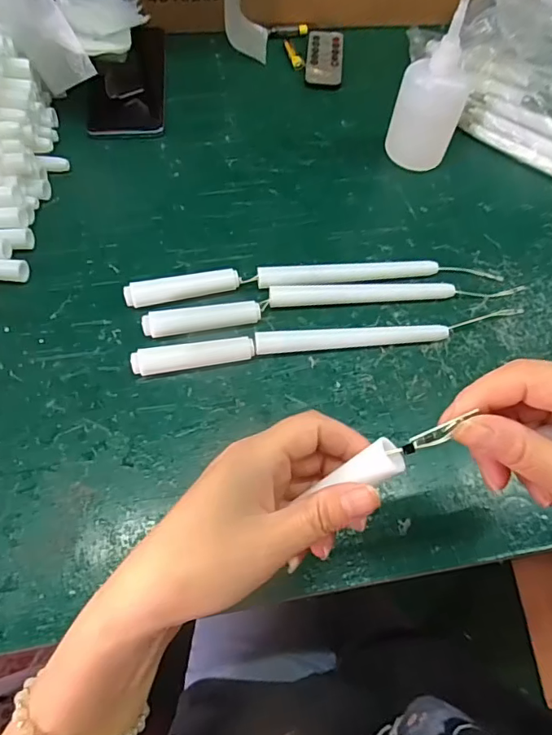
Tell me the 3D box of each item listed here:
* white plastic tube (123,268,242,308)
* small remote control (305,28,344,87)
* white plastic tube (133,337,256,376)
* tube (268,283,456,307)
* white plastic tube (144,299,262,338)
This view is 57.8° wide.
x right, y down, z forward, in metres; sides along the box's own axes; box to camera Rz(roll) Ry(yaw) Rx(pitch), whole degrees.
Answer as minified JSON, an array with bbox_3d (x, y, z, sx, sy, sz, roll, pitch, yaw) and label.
[{"bbox_3d":[-0.074,-0.062,0.399,0.089,0.018,0.019,-12,65,-8],"label":"white plastic tube"},{"bbox_3d":[0.053,-0.339,0.545,0.038,0.009,0.087,5,64,0],"label":"small remote control"},{"bbox_3d":[-0.061,-0.008,0.373,0.088,0.019,0.017,-9,64,-7],"label":"white plastic tube"},{"bbox_3d":[0.070,-0.060,0.408,0.149,0.012,0.013,-3,64,-4],"label":"tube"},{"bbox_3d":[-0.057,-0.038,0.386,0.088,0.015,0.017,-10,65,-7],"label":"white plastic tube"}]

